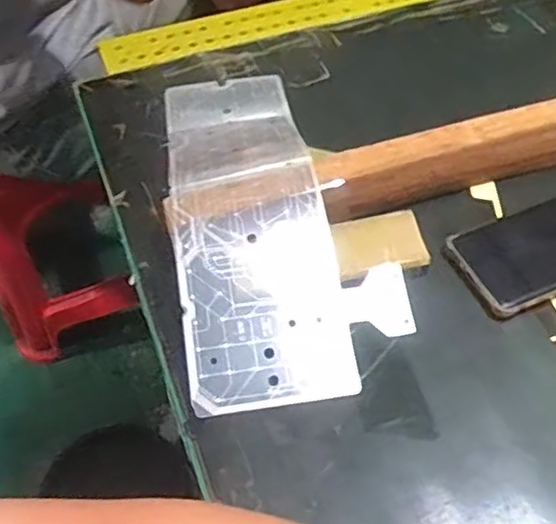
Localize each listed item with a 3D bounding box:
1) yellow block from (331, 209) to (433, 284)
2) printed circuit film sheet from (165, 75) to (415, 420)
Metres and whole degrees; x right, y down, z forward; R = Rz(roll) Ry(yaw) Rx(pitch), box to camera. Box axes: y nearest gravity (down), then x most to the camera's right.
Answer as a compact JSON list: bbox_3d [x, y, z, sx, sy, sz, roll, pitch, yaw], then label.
[{"bbox_3d":[0.074,-0.013,0.513,0.070,0.014,0.048,-13,52,-8],"label":"yellow block"},{"bbox_3d":[-0.006,-0.051,0.539,0.153,0.041,0.337,-9,51,-5],"label":"printed circuit film sheet"}]

